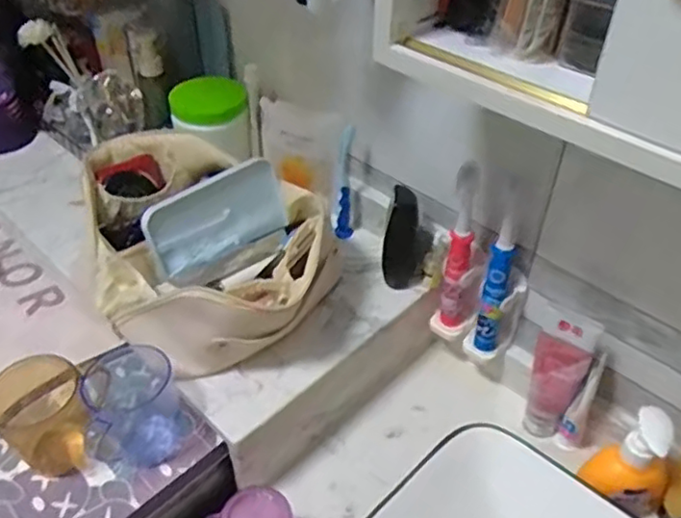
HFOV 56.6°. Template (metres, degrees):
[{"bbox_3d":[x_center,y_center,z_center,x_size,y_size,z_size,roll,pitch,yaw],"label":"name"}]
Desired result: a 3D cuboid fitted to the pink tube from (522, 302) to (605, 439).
[{"bbox_3d":[0.205,0.114,0.610,0.048,0.162,0.027,27,48,26],"label":"pink tube"}]

